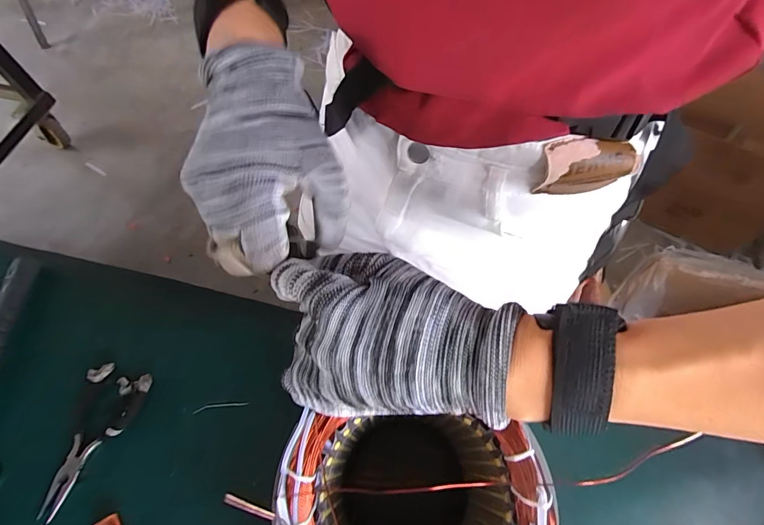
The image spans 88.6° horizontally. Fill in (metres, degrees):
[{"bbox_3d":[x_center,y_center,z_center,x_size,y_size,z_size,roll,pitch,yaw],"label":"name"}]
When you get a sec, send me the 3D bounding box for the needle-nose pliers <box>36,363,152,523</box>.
[{"bbox_3d":[-0.269,0.156,0.354,0.056,0.012,0.124,20,65,10],"label":"needle-nose pliers"}]

